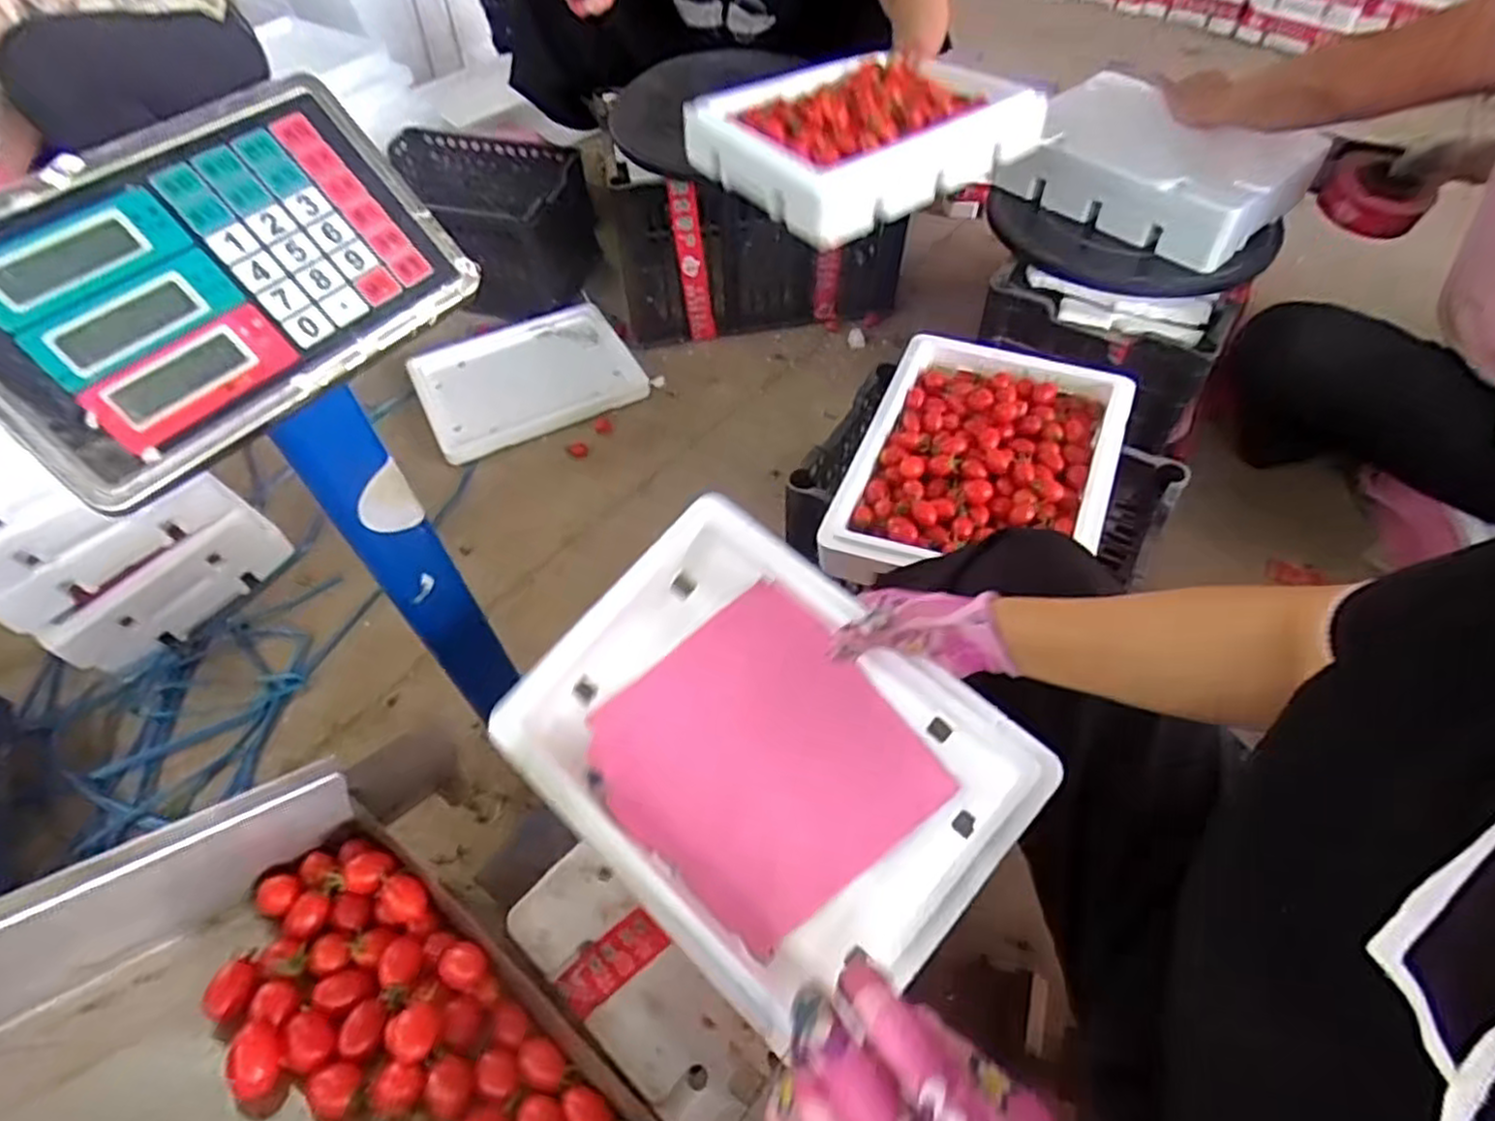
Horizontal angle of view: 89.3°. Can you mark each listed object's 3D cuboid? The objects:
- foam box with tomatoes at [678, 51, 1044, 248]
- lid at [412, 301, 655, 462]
[{"bbox_3d":[0.141,-0.514,0.889,0.372,0.083,0.249,-37,64,-20],"label":"foam box with tomatoes"},{"bbox_3d":[-0.377,-0.317,1.289,0.344,0.038,0.274,-26,60,-14],"label":"lid"}]

